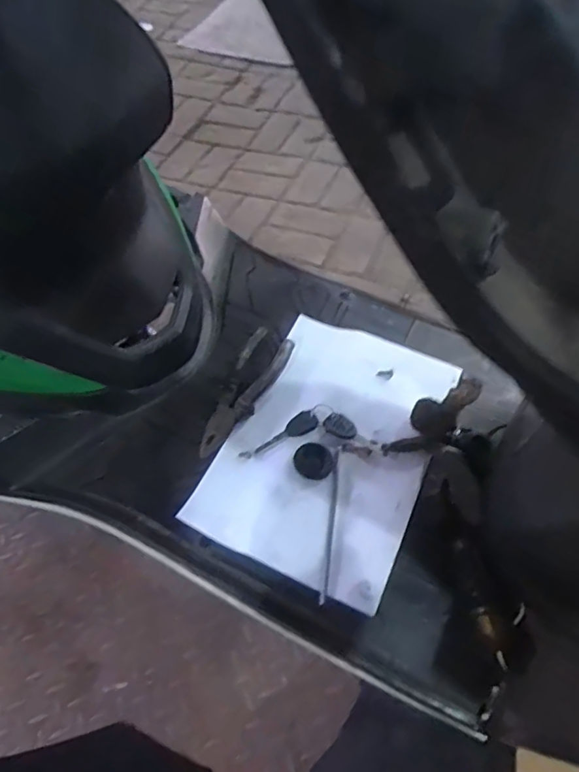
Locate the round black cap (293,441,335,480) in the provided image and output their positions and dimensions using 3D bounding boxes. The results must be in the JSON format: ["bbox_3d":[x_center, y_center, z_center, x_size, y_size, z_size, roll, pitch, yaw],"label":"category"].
[{"bbox_3d":[0.026,0.078,0.549,0.040,0.004,0.038,-2,57,3],"label":"round black cap"}]

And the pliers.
[{"bbox_3d":[-0.050,0.004,0.593,0.050,0.012,0.176,29,60,0],"label":"pliers"}]

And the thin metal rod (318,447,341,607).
[{"bbox_3d":[0.042,0.133,0.516,0.007,0.008,0.155,5,57,8],"label":"thin metal rod"}]

